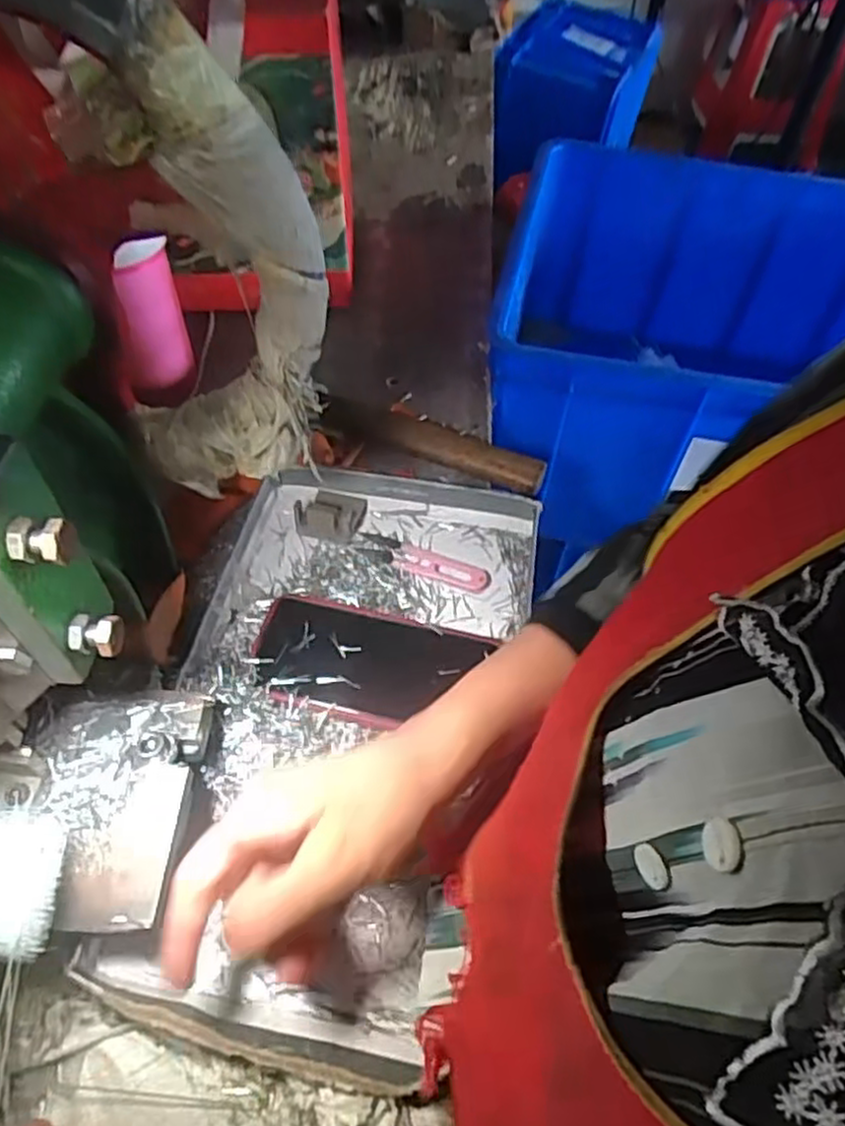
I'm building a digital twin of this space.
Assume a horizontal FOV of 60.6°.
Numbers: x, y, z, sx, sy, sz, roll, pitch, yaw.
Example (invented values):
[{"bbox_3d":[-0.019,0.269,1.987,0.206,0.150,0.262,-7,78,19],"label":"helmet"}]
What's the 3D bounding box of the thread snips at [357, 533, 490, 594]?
[{"bbox_3d":[0.000,-0.001,0.532,0.099,0.004,0.027,19,55,11],"label":"thread snips"}]

